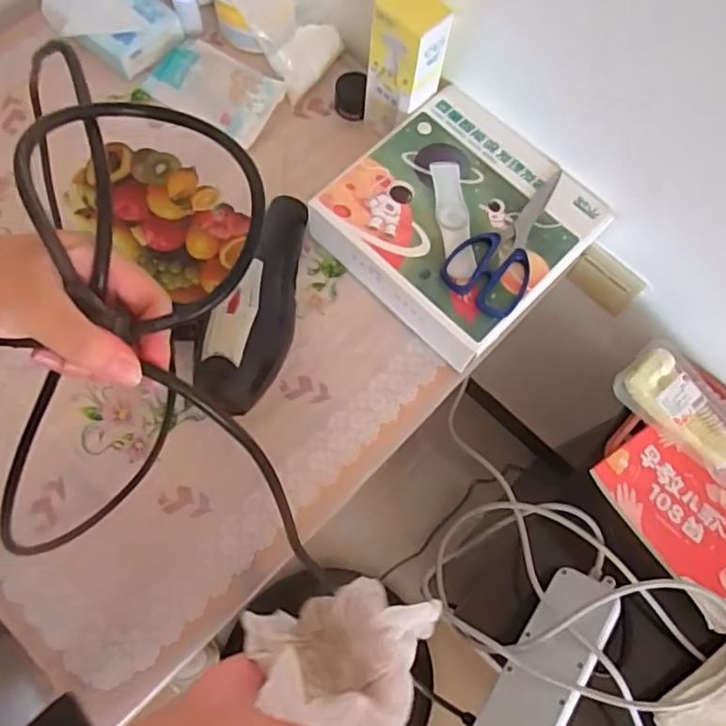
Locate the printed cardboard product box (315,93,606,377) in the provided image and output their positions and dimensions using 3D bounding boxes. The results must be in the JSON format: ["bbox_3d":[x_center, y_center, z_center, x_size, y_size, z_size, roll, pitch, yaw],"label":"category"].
[{"bbox_3d":[0.101,-0.147,0.665,0.232,0.073,0.236,42,75,11],"label":"printed cardboard product box"}]

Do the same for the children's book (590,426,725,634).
[{"bbox_3d":[0.358,0.156,0.669,0.168,0.015,0.188,-26,70,-29],"label":"children's book"}]

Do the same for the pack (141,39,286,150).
[{"bbox_3d":[-0.175,-0.324,0.734,0.140,0.024,0.082,27,73,7],"label":"pack"}]

